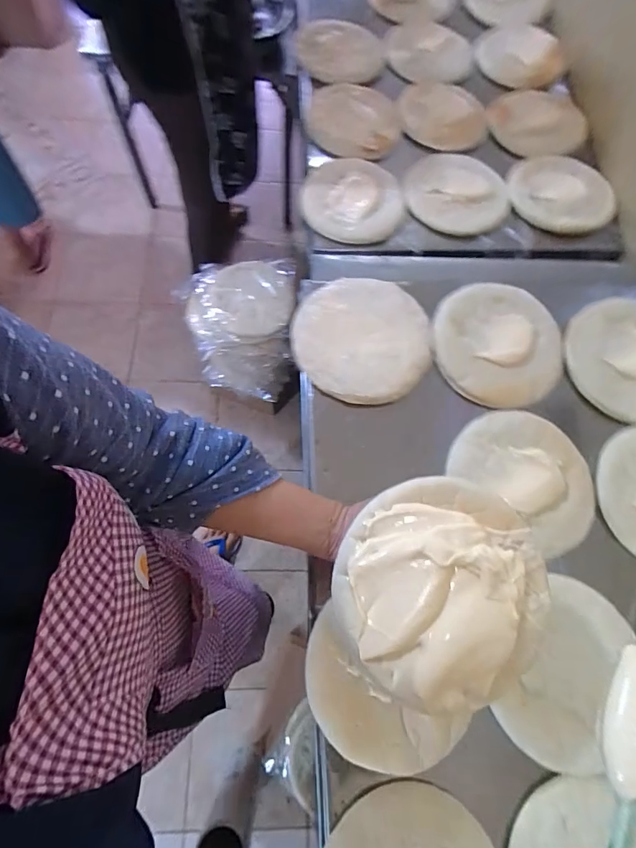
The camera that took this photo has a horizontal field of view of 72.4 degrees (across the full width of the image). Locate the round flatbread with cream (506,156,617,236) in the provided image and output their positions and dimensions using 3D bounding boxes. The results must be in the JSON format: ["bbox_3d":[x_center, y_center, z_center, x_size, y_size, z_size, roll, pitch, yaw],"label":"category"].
[{"bbox_3d":[0.488,-0.467,0.870,0.204,0.028,0.172,33,75,7],"label":"round flatbread with cream"}]

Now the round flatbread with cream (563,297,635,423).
[{"bbox_3d":[0.485,-0.103,0.661,0.202,0.017,0.203,1,73,-2],"label":"round flatbread with cream"}]

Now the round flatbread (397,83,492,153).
[{"bbox_3d":[0.273,-0.687,0.955,0.191,0.017,0.223,9,66,2],"label":"round flatbread"}]

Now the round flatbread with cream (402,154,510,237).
[{"bbox_3d":[0.280,-0.466,0.864,0.205,0.016,0.201,1,73,-2],"label":"round flatbread with cream"}]

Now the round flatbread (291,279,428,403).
[{"bbox_3d":[0.064,-0.129,0.640,0.197,0.012,0.198,1,73,-2],"label":"round flatbread"}]

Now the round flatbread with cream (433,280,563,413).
[{"bbox_3d":[0.276,-0.126,0.650,0.196,0.032,0.192,1,73,-2],"label":"round flatbread with cream"}]

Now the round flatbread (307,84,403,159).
[{"bbox_3d":[0.077,-0.652,0.917,0.196,0.038,0.201,3,71,-9],"label":"round flatbread"}]

